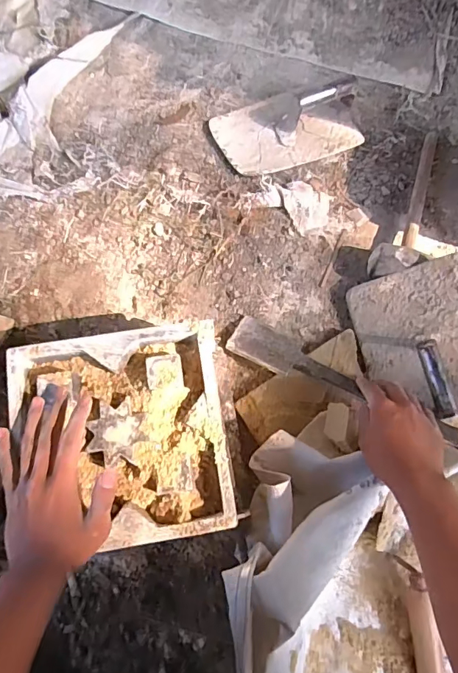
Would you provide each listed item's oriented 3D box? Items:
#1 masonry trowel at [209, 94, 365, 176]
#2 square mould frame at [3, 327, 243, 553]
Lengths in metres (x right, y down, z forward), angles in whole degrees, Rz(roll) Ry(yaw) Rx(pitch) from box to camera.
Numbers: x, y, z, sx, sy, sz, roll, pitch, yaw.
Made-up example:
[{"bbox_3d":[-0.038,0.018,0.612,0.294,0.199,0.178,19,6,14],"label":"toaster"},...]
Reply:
[{"bbox_3d":[0.095,-0.346,0.722,0.230,0.056,0.143,-22,75,-7],"label":"masonry trowel"},{"bbox_3d":[-0.116,0.109,0.502,0.228,0.043,0.226,-8,74,-3],"label":"square mould frame"}]

